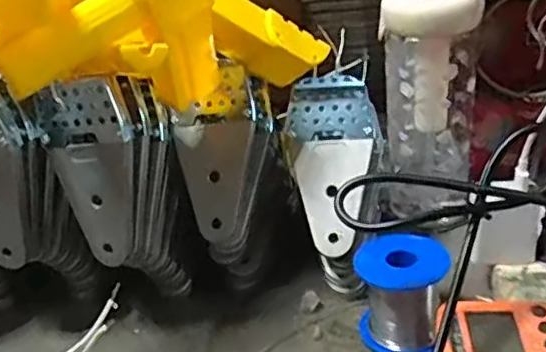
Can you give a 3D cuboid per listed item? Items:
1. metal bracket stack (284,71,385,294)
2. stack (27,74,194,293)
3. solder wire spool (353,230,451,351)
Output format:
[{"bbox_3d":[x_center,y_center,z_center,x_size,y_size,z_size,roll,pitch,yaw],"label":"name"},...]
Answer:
[{"bbox_3d":[0.050,0.002,0.505,0.072,0.169,0.044,-2,-14,8],"label":"metal bracket stack"},{"bbox_3d":[-0.122,0.013,0.505,0.080,0.192,0.101,0,17,16],"label":"stack"},{"bbox_3d":[0.090,0.085,0.442,0.060,0.072,0.051,1,30,14],"label":"solder wire spool"}]

